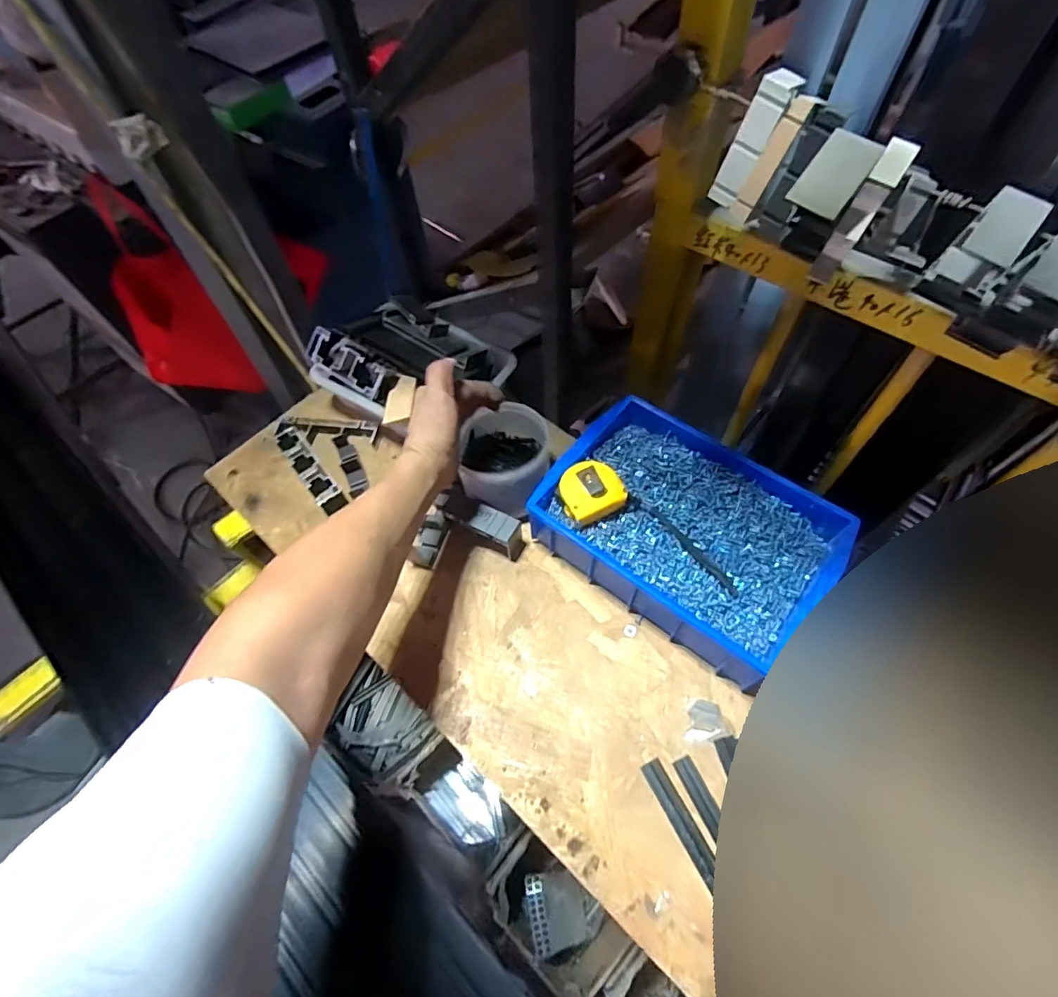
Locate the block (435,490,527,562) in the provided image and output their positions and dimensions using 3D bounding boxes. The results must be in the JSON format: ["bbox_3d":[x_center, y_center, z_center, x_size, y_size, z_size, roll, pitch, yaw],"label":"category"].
[{"bbox_3d":[-0.059,0.031,0.612,0.109,0.050,0.045,23,64,14],"label":"block"}]

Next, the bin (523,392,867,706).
[{"bbox_3d":[0.173,0.030,0.577,0.295,0.092,0.210,35,68,19],"label":"bin"}]

